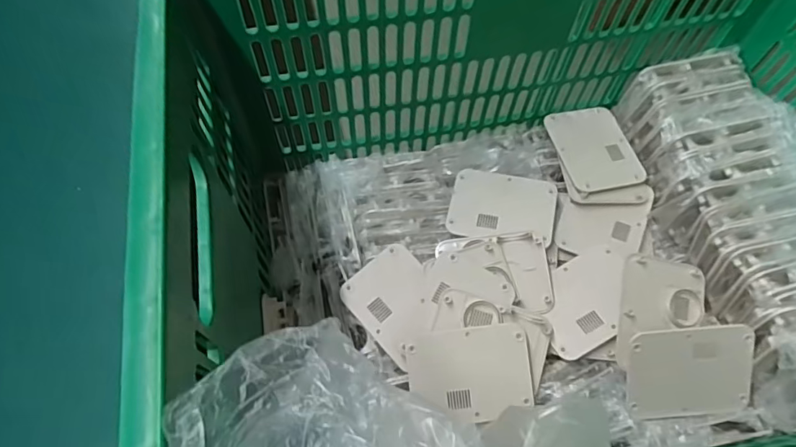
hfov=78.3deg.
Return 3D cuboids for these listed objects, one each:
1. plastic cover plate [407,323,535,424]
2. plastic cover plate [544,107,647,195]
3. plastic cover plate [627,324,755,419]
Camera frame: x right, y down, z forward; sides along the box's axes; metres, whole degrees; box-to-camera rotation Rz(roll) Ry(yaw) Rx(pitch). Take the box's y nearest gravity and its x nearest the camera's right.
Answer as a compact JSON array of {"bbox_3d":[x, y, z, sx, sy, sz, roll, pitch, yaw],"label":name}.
[{"bbox_3d":[0.076,0.157,0.507,0.125,0.006,0.092,-6,85,-3],"label":"plastic cover plate"},{"bbox_3d":[0.255,-0.098,0.631,0.099,0.008,0.123,-13,64,-8],"label":"plastic cover plate"},{"bbox_3d":[0.299,0.152,0.500,0.124,0.008,0.093,-5,99,-2],"label":"plastic cover plate"}]

